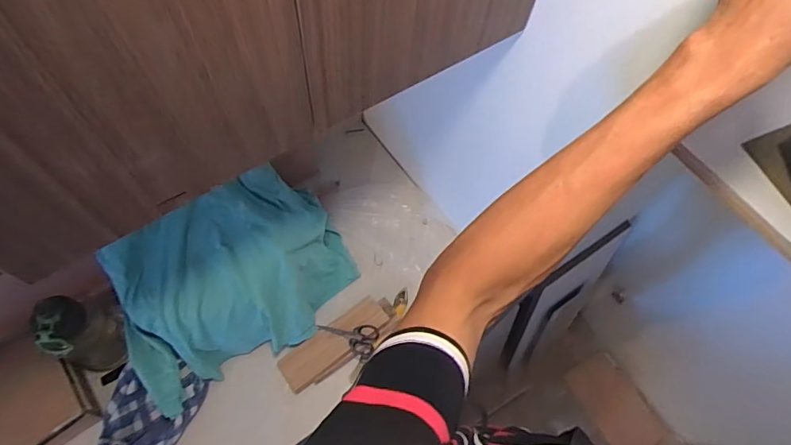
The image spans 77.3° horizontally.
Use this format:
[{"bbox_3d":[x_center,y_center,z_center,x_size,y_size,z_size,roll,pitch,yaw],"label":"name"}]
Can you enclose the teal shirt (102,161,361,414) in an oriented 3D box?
[{"bbox_3d":[-0.300,0.119,0.956,0.477,0.277,0.262,-37,70,-19],"label":"teal shirt"}]

